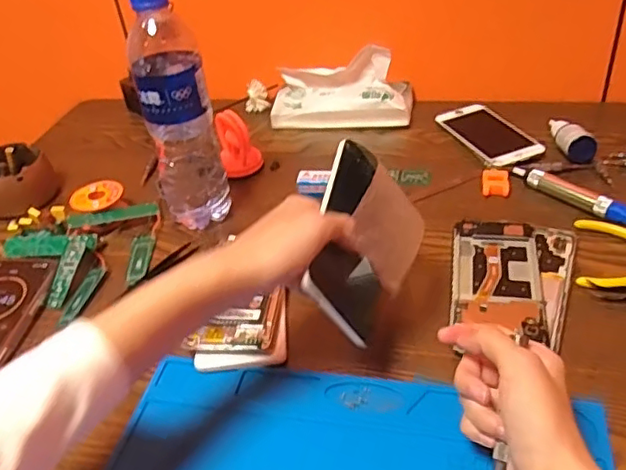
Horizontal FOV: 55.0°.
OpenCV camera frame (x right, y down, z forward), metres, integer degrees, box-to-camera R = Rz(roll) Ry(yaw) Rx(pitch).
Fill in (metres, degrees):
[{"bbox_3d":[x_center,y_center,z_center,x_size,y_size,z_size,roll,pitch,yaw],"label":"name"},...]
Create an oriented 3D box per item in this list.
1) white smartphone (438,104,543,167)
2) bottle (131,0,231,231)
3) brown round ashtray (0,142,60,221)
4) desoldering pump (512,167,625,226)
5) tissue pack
[{"bbox_3d":[0.203,-0.115,0.691,0.066,0.011,0.134,-16,39,-11],"label":"white smartphone"},{"bbox_3d":[-0.126,-0.109,0.565,0.059,0.226,0.058,-19,39,-15],"label":"bottle"},{"bbox_3d":[-0.339,-0.063,0.683,0.085,0.051,0.090,-22,40,-18],"label":"brown round ashtray"},{"bbox_3d":[0.264,-0.030,0.564,0.026,0.016,0.174,-34,45,-30],"label":"desoldering pump"},{"bbox_3d":[0.034,-0.178,0.750,0.176,0.079,0.066,-2,38,7],"label":"tissue pack"}]

